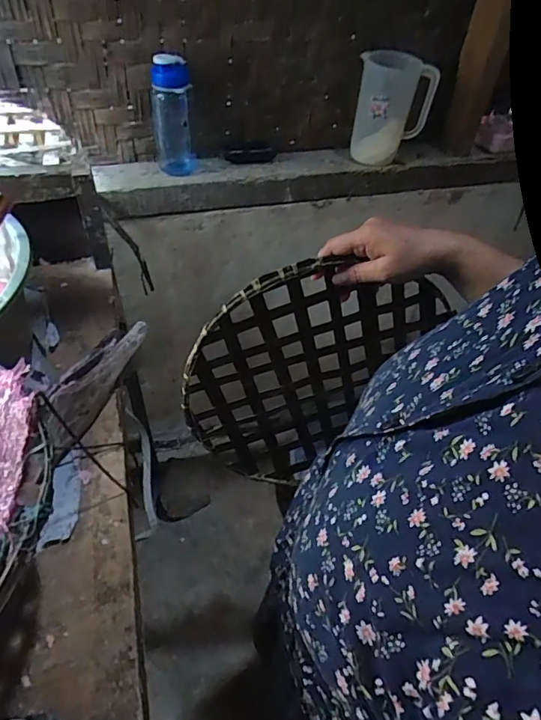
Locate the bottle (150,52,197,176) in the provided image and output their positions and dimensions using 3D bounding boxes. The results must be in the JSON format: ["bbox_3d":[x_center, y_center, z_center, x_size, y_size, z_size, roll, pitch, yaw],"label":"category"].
[{"bbox_3d":[-0.182,-0.449,0.894,0.079,0.198,0.069,-8,49,-7],"label":"bottle"}]

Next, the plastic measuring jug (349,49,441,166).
[{"bbox_3d":[0.242,-0.491,0.962,0.131,0.197,0.095,0,49,0],"label":"plastic measuring jug"}]

